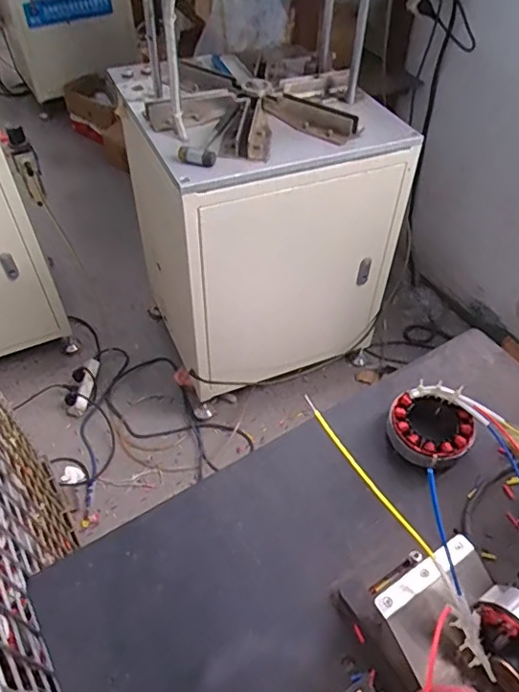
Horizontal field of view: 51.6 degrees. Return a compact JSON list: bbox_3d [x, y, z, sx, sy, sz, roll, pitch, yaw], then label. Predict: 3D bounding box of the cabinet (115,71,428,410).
[{"bbox_3d":[-0.013,-0.317,1.448,0.547,0.655,0.526,-19,51,-17],"label":"cabinet"}]

